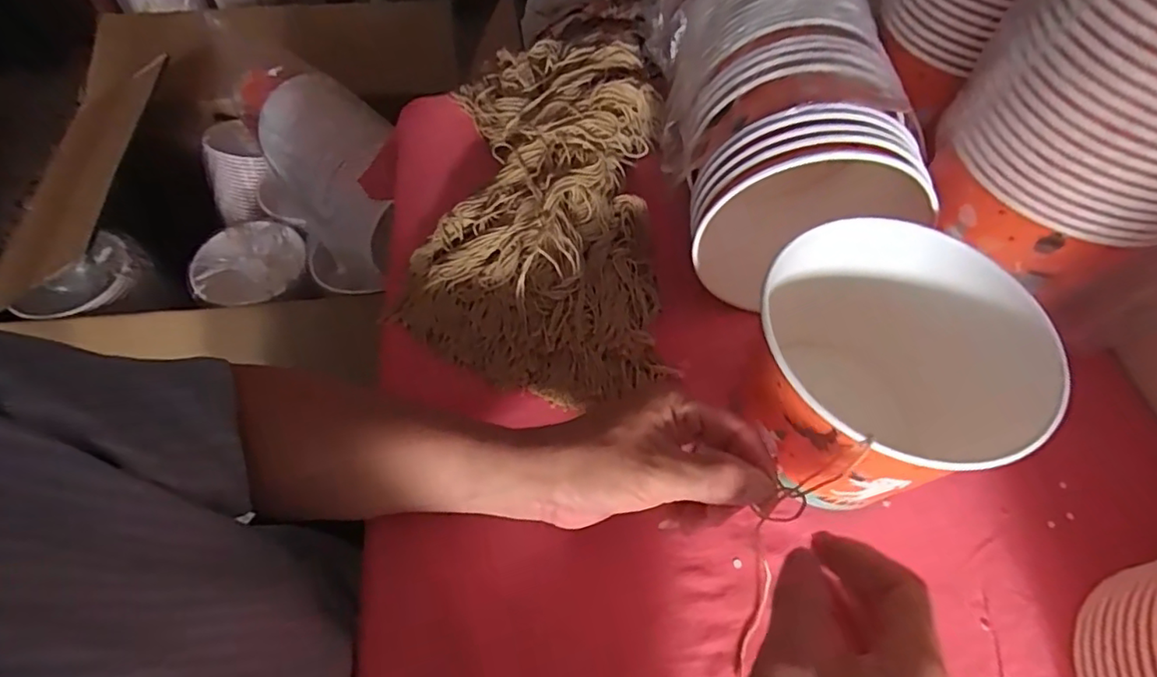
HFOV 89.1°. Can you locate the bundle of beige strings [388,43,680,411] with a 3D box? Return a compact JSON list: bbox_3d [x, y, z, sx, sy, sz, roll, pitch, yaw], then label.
[{"bbox_3d":[-0.035,-0.130,0.517,0.212,0.064,0.380,1,57,-1],"label":"bundle of beige strings"}]

